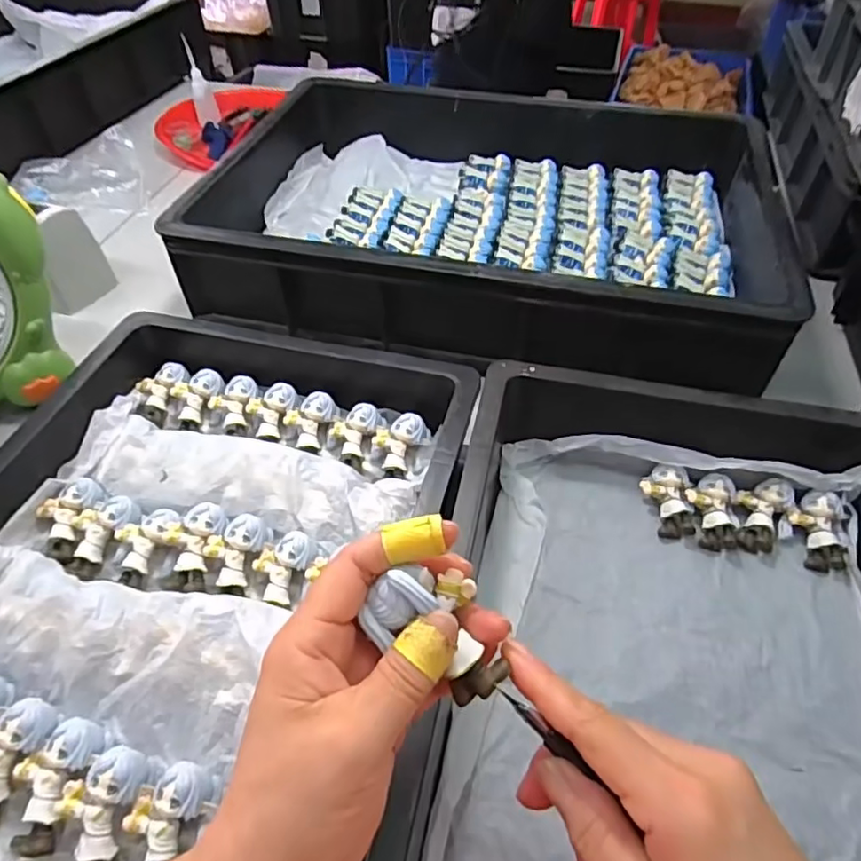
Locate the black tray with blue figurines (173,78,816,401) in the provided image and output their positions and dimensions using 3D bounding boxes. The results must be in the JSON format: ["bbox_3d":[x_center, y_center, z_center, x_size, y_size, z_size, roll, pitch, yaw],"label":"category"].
[{"bbox_3d":[0.068,-0.250,0.673,0.570,0.101,0.401,10,49,9],"label":"black tray with blue figurines"}]

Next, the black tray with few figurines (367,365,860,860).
[{"bbox_3d":[0.151,0.148,0.343,0.306,0.098,0.464,10,49,9],"label":"black tray with few figurines"}]

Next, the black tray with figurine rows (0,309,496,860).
[{"bbox_3d":[-0.164,0.108,0.381,0.325,0.065,0.461,12,50,10],"label":"black tray with figurine rows"}]

